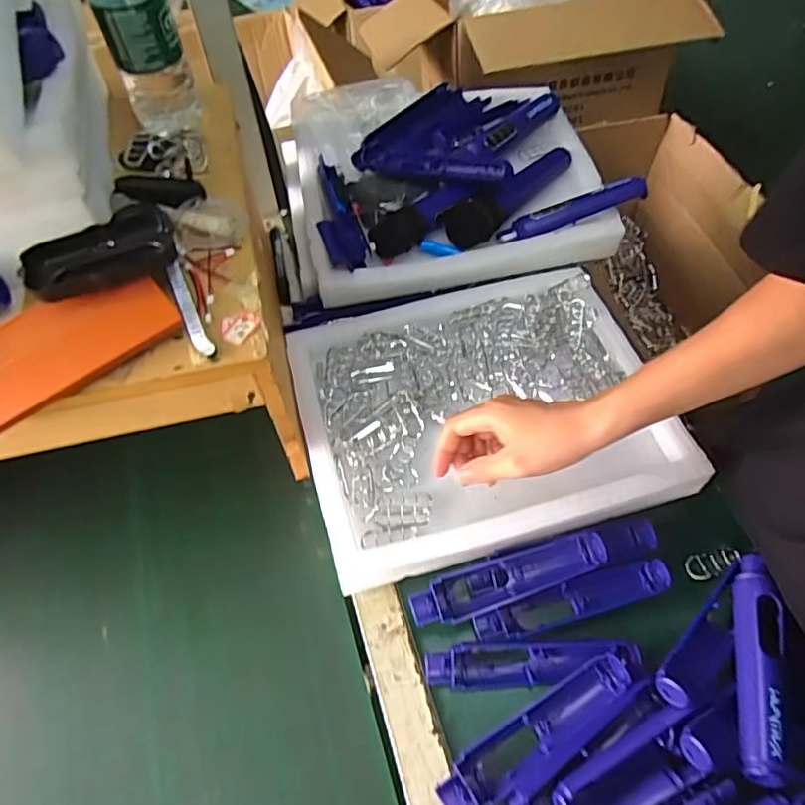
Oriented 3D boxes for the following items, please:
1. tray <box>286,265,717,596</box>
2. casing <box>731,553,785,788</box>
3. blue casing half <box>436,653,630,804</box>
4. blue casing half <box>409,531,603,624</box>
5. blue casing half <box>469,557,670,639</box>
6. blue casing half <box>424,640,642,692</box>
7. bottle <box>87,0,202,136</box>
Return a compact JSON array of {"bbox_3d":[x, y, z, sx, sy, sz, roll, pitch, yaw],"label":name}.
[{"bbox_3d":[0.078,0.005,0.603,0.347,0.037,0.290,-14,58,-7],"label":"tray"},{"bbox_3d":[0.282,0.201,0.467,0.029,0.027,0.175,14,59,10],"label":"casing"},{"bbox_3d":[0.106,0.258,0.465,0.174,0.021,0.036,-28,60,-15],"label":"blue casing half"},{"bbox_3d":[0.092,0.153,0.520,0.174,0.026,0.037,-17,58,-9],"label":"blue casing half"},{"bbox_3d":[0.149,0.173,0.522,0.178,0.021,0.035,-14,58,-7],"label":"blue casing half"},{"bbox_3d":[0.108,0.216,0.492,0.174,0.023,0.032,-2,57,1],"label":"blue casing half"},{"bbox_3d":[-0.230,-0.338,0.502,0.064,0.217,0.055,-18,58,-10],"label":"bottle"}]

